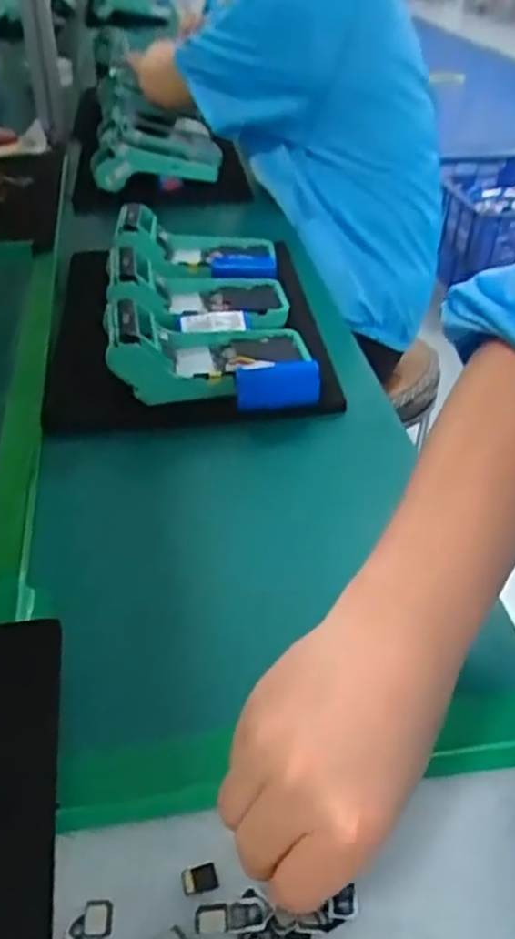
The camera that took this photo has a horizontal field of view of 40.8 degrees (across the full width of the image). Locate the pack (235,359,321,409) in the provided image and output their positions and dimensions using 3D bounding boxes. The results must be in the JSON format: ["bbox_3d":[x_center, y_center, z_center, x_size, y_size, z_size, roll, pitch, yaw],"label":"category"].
[{"bbox_3d":[0.018,-0.071,0.571,0.069,0.034,0.020,-8,40,-9],"label":"pack"}]

